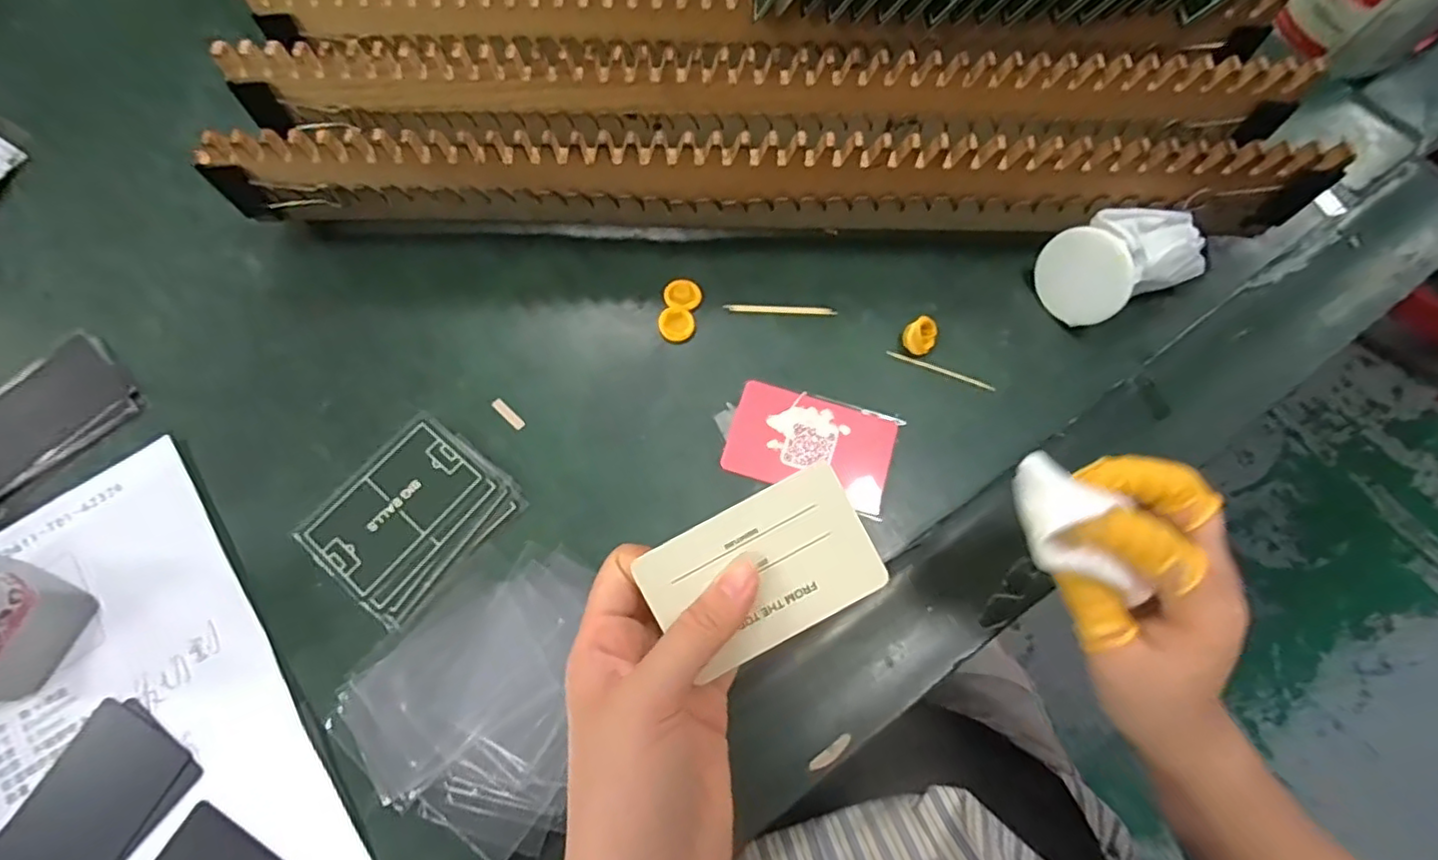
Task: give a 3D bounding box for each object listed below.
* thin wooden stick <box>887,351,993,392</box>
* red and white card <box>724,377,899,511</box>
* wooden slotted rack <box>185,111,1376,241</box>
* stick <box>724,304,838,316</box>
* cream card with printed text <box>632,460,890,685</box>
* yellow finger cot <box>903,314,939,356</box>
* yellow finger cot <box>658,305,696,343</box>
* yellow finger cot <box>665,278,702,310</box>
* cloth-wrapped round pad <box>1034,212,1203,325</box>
[{"bbox_3d":[0.125,-0.034,0.363,0.061,0.004,0.005,21,71,7],"label":"thin wooden stick"},{"bbox_3d":[0.050,0.008,0.349,0.086,0.006,0.053,17,74,4],"label":"red and white card"},{"bbox_3d":[0.024,-0.148,0.361,0.559,0.078,0.063,1,70,0],"label":"wooden slotted rack"},{"bbox_3d":[0.036,-0.070,0.375,0.064,0.004,0.005,4,70,1],"label":"stick"},{"bbox_3d":[0.017,0.054,0.242,0.082,0.006,0.054,-28,92,-3],"label":"cream card with printed text"},{"bbox_3d":[0.114,-0.054,0.364,0.018,0.012,0.023,32,73,10],"label":"yellow finger cot"},{"bbox_3d":[-0.024,-0.061,0.369,0.021,0.004,0.022,0,70,-1],"label":"yellow finger cot"},{"bbox_3d":[-0.021,-0.080,0.375,0.021,0.004,0.019,8,70,2],"label":"yellow finger cot"},{"bbox_3d":[0.225,-0.096,0.363,0.072,0.047,0.052,-26,73,-10],"label":"cloth-wrapped round pad"}]

